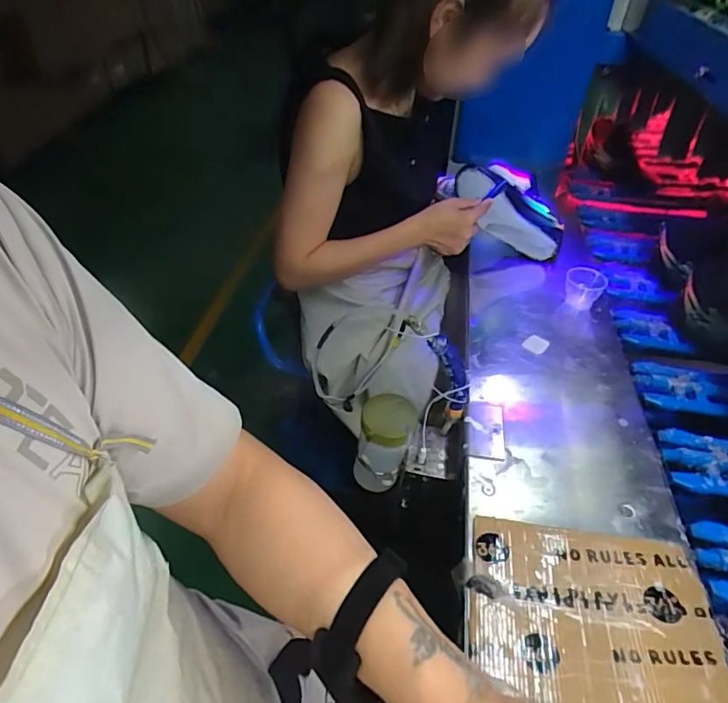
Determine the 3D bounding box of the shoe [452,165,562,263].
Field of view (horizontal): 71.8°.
[{"bbox_3d":[0.265,-0.252,0.902,0.221,0.102,0.086,40,44,-13],"label":"shoe"}]

